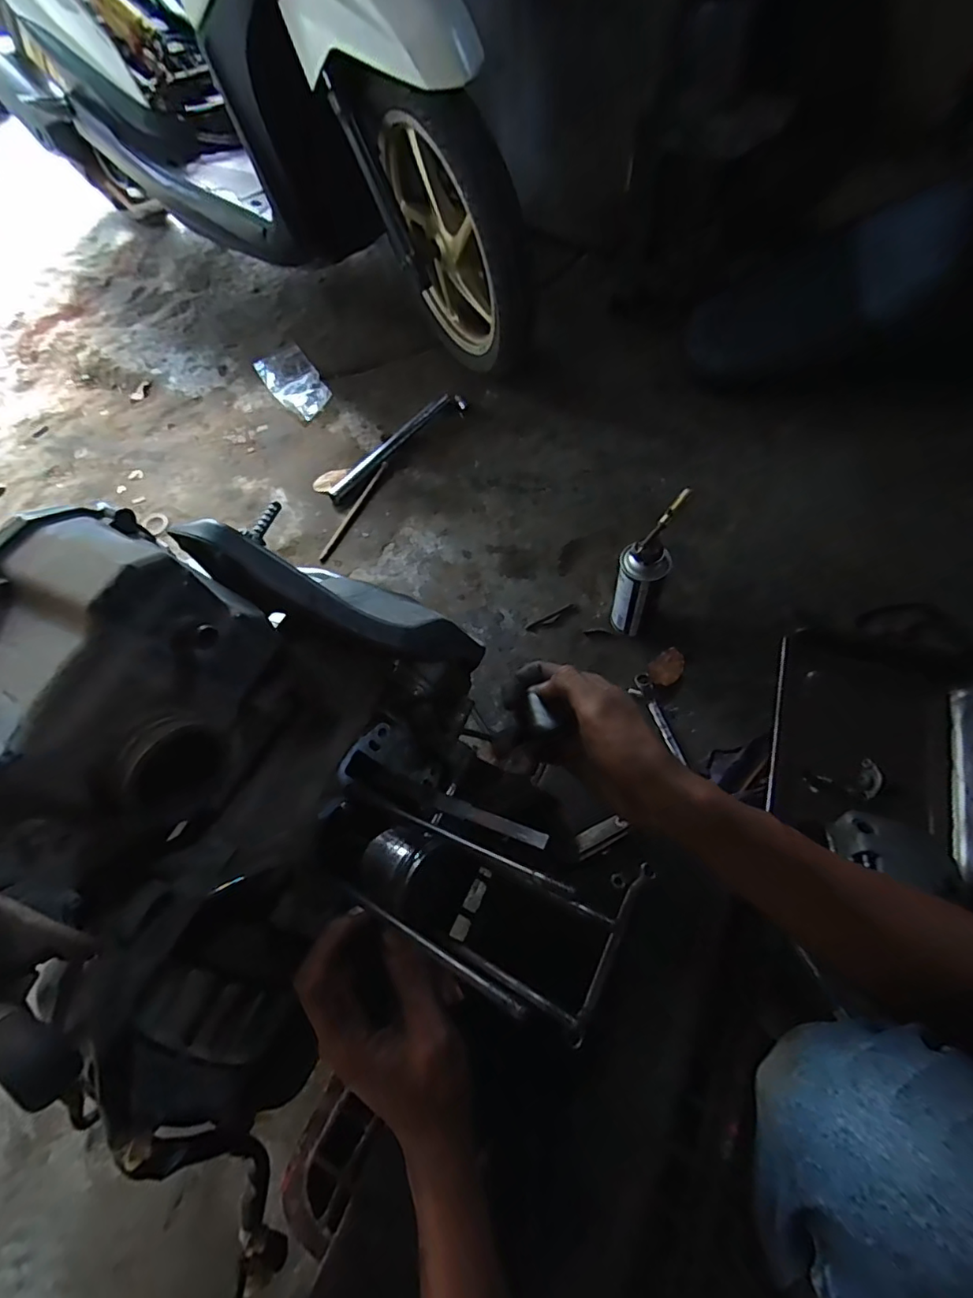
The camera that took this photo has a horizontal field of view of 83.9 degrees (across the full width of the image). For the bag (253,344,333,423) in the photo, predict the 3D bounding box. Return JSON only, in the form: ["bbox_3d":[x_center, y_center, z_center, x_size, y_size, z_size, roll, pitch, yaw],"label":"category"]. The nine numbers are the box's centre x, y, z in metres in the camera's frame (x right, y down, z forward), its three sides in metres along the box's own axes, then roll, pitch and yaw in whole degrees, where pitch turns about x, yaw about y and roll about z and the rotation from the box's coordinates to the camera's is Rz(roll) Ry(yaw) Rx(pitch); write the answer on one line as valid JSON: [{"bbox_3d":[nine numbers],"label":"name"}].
[{"bbox_3d":[-0.433,-0.605,1.202,0.113,0.037,0.253,-29,65,-11],"label":"bag"}]

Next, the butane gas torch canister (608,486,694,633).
[{"bbox_3d":[0.224,-0.114,0.775,0.067,0.219,0.095,20,67,12],"label":"butane gas torch canister"}]

